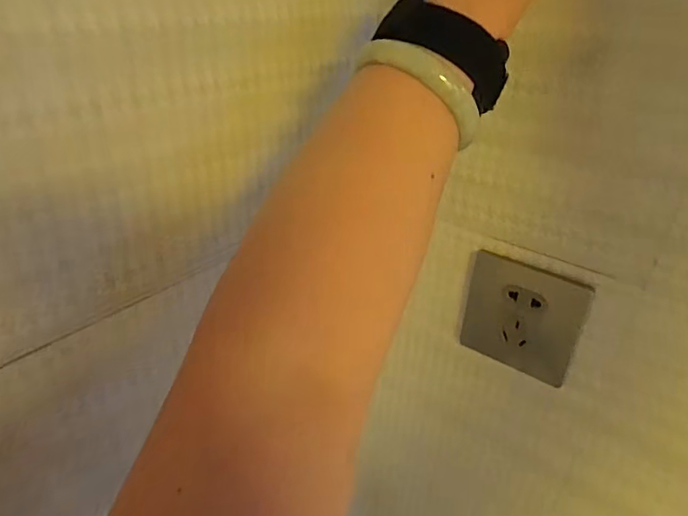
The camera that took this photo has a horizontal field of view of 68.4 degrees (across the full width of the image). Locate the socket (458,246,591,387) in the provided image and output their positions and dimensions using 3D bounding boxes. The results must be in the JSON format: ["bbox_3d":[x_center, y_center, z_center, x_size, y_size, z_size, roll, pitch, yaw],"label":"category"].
[{"bbox_3d":[0.132,0.046,0.383,0.086,0.086,0.006,24,35,31],"label":"socket"}]

